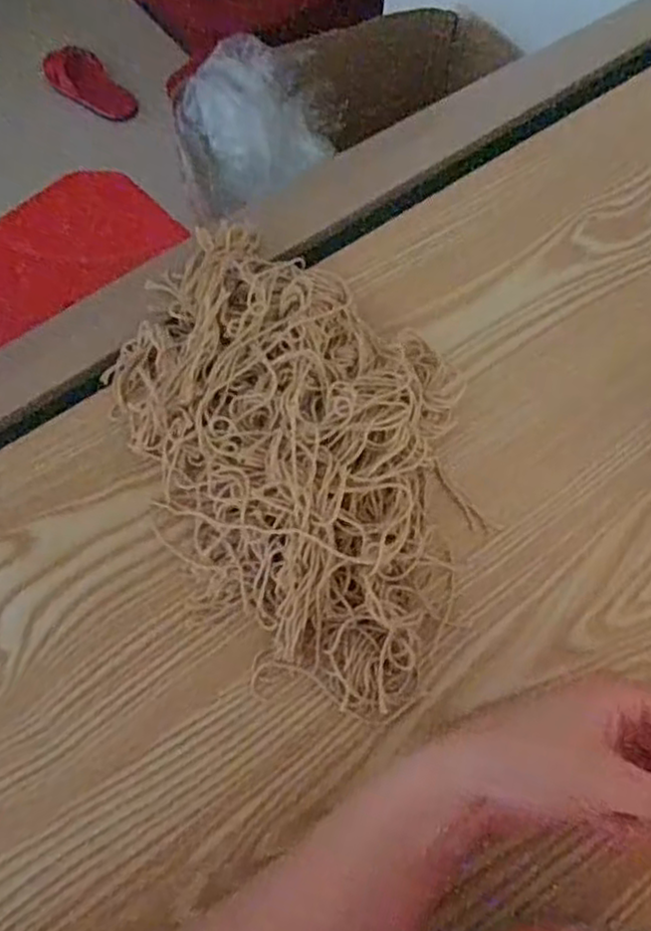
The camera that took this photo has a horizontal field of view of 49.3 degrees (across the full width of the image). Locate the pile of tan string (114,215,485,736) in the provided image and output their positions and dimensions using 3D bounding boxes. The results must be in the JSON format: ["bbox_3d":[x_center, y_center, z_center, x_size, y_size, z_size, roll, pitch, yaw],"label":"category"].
[{"bbox_3d":[-0.017,-0.022,0.402,0.179,0.056,0.303,-29,71,-11],"label":"pile of tan string"}]

